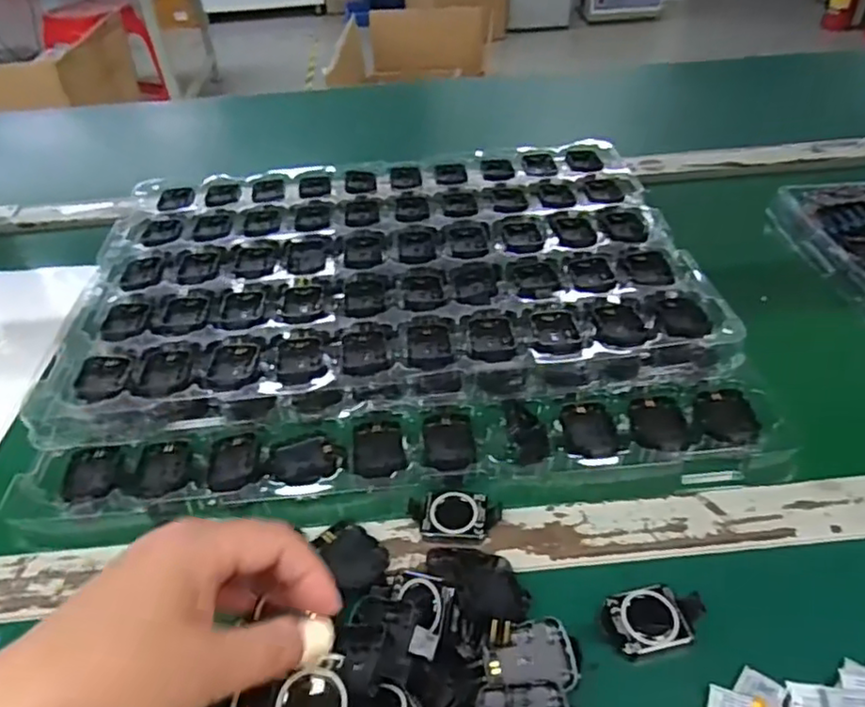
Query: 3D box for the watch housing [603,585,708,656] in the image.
[{"bbox_3d":[0.114,0.135,0.327,0.048,0.010,0.031,-9,41,-8],"label":"watch housing"}]

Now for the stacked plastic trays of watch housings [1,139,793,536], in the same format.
[{"bbox_3d":[-0.039,-0.056,0.532,0.483,0.042,0.414,-4,41,-2],"label":"stacked plastic trays of watch housings"}]

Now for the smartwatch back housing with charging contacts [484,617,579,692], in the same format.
[{"bbox_3d":[0.047,0.142,0.303,0.043,0.012,0.030,7,47,-7],"label":"smartwatch back housing with charging contacts"}]

